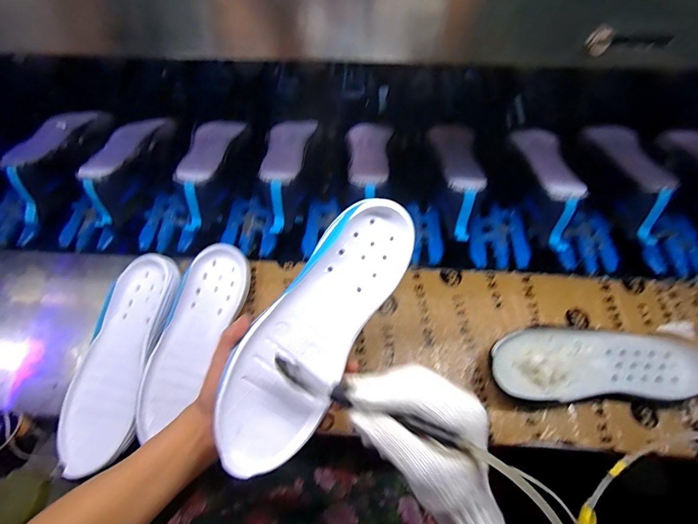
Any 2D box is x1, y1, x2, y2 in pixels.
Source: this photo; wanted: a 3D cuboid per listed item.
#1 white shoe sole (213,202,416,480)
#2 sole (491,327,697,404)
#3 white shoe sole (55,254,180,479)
[{"bbox_3d":[-0.030,0.060,0.367,0.091,0.038,0.268,34,76,-6],"label":"white shoe sole"},{"bbox_3d":[0.310,0.130,0.502,0.267,0.048,0.093,-2,61,0],"label":"sole"},{"bbox_3d":[-0.300,0.121,0.514,0.100,0.034,0.272,6,61,4],"label":"white shoe sole"}]

